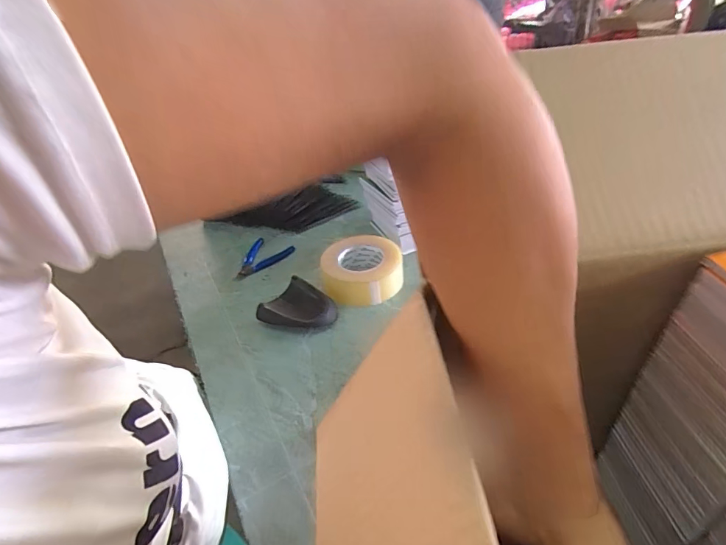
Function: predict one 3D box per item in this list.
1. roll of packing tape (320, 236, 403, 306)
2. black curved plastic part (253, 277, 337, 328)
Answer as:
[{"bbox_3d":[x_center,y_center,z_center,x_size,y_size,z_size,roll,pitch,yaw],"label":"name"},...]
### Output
[{"bbox_3d":[0.000,-0.004,0.682,0.127,0.058,0.116,-4,39,3],"label":"roll of packing tape"},{"bbox_3d":[-0.093,0.059,0.632,0.104,0.033,0.091,21,46,30],"label":"black curved plastic part"}]

